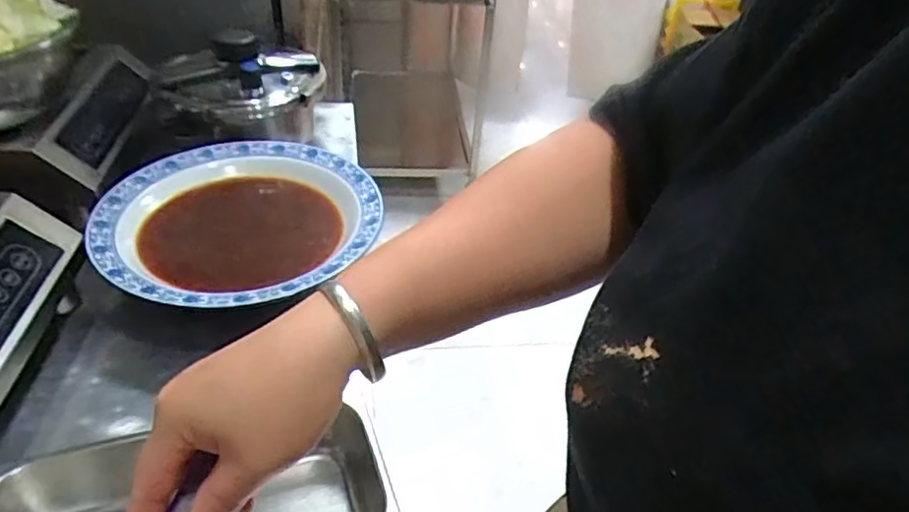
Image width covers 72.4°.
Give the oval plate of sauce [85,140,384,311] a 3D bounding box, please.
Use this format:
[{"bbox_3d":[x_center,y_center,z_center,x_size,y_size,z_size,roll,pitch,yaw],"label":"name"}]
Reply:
[{"bbox_3d":[-0.280,-0.035,0.835,0.352,0.091,0.352,-2,39,-9],"label":"oval plate of sauce"}]

